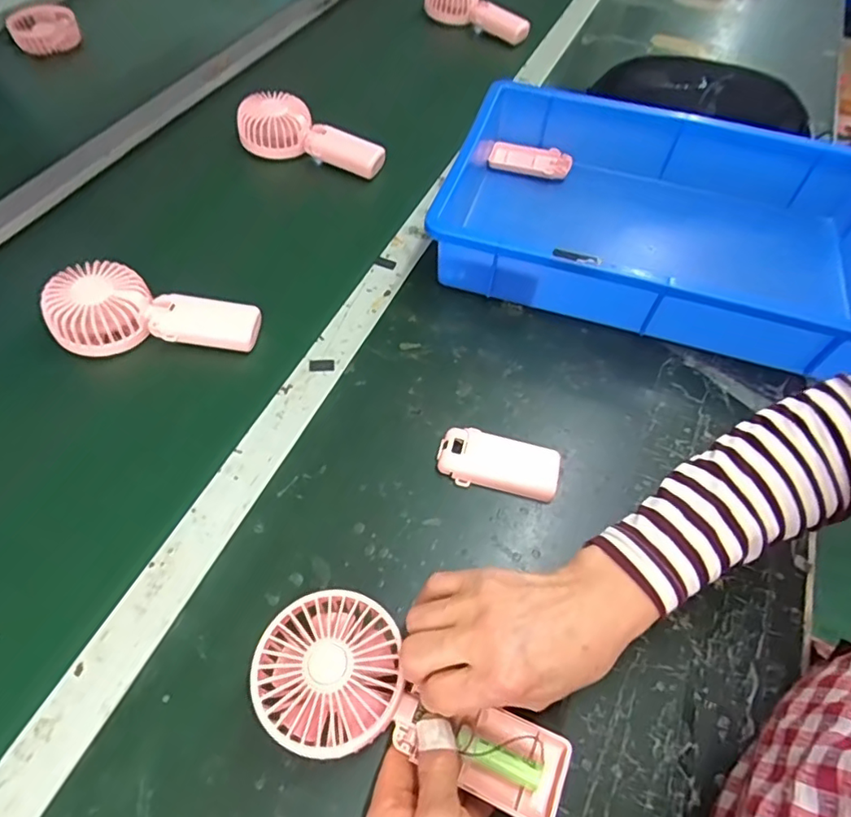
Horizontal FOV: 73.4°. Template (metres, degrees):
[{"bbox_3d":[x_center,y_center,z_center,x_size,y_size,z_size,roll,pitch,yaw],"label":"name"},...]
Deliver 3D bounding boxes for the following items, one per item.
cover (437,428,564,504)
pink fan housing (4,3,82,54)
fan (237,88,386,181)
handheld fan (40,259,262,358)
[{"bbox_3d":[0.058,0.042,0.455,0.094,0.014,0.047,9,56,4],"label":"cover"},{"bbox_3d":[-0.555,-0.549,0.834,0.094,0.044,0.072,-27,61,-17],"label":"pink fan housing"},{"bbox_3d":[-0.138,-0.339,0.709,0.184,0.073,0.039,14,17,1],"label":"fan"},{"bbox_3d":[-0.246,-0.094,0.520,0.178,0.044,0.080,0,56,-2],"label":"handheld fan"}]

